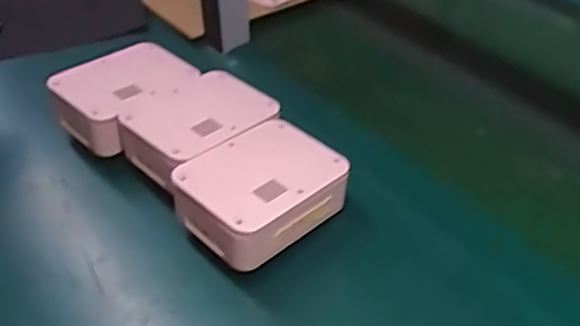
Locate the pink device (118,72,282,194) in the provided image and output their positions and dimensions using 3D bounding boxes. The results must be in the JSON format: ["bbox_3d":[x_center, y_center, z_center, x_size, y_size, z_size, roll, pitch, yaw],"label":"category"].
[{"bbox_3d":[-0.085,-0.035,0.582,0.130,0.048,0.114,-30,49,-28],"label":"pink device"}]

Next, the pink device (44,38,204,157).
[{"bbox_3d":[-0.170,-0.070,0.633,0.106,0.049,0.132,28,50,31],"label":"pink device"}]

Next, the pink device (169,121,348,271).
[{"bbox_3d":[-0.025,0.021,0.521,0.130,0.049,0.102,-30,49,-29],"label":"pink device"}]

